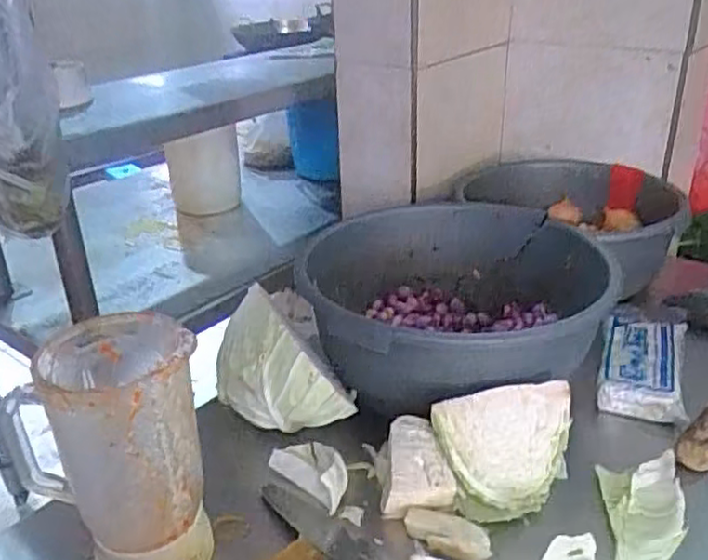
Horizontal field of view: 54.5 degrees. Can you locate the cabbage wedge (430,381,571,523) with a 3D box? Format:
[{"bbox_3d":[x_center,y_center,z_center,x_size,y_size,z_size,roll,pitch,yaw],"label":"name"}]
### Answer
[{"bbox_3d":[0.150,0.171,0.703,0.139,0.119,0.075,-12,-11,-16],"label":"cabbage wedge"}]

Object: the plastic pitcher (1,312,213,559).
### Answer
[{"bbox_3d":[-0.194,0.152,0.596,0.132,0.211,0.121,13,30,29],"label":"plastic pitcher"}]

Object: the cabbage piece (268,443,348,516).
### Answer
[{"bbox_3d":[-0.043,0.191,0.716,0.104,0.042,0.044,21,35,39],"label":"cabbage piece"}]

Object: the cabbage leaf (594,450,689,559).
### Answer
[{"bbox_3d":[0.272,0.215,0.640,0.069,0.035,0.122,2,27,9],"label":"cabbage leaf"}]

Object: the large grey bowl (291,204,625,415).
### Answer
[{"bbox_3d":[0.125,0.035,0.860,0.371,0.135,0.354,1,26,7],"label":"large grey bowl"}]

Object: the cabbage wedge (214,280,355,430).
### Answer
[{"bbox_3d":[-0.085,0.091,0.778,0.181,0.118,0.100,18,32,35],"label":"cabbage wedge"}]

